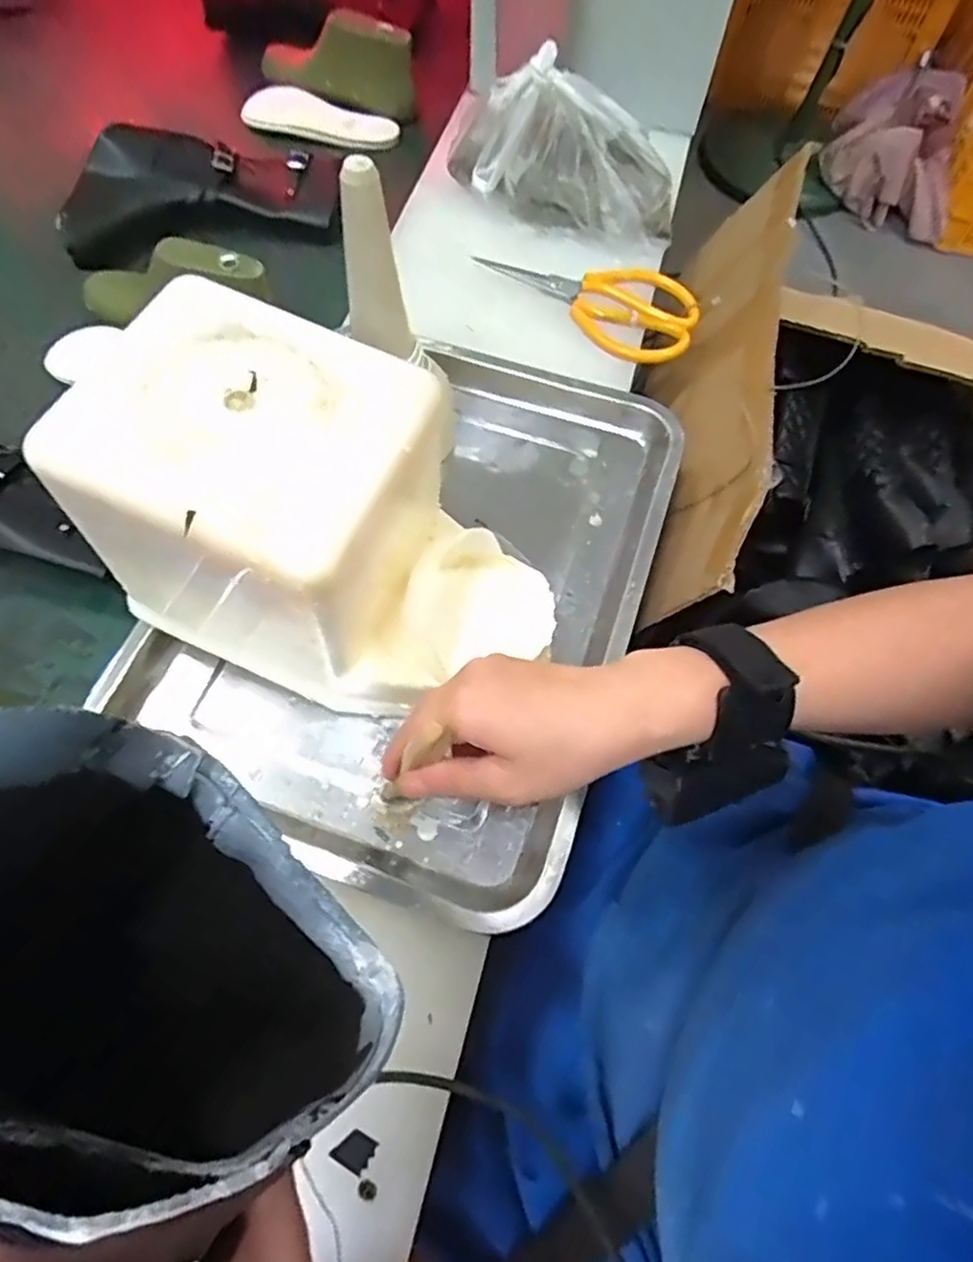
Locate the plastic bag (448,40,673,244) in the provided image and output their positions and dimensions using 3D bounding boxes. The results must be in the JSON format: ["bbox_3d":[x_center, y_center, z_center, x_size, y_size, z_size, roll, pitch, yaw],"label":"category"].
[{"bbox_3d":[0.064,-0.406,0.587,0.210,0.092,0.060,21,66,7],"label":"plastic bag"}]

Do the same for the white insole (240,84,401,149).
[{"bbox_3d":[-0.177,-0.549,0.738,0.164,0.007,0.053,15,85,1],"label":"white insole"}]

